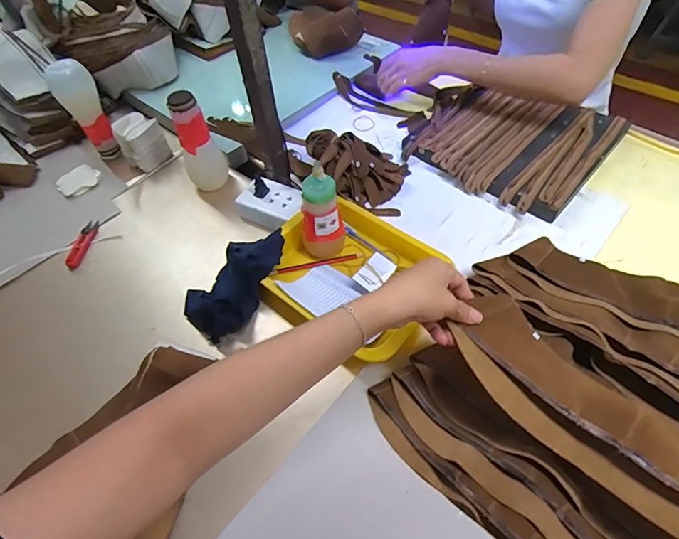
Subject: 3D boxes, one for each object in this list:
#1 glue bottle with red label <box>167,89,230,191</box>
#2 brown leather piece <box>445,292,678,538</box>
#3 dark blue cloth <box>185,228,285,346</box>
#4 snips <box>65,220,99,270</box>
[{"bbox_3d":[-0.243,-0.218,0.681,0.065,0.182,0.059,-25,56,-14],"label":"glue bottle with red label"},{"bbox_3d":[0.249,0.138,0.370,0.308,0.049,0.100,36,66,25],"label":"brown leather piece"},{"bbox_3d":[-0.152,0.010,0.581,0.099,0.048,0.181,19,60,16],"label":"dark blue cloth"},{"bbox_3d":[-0.427,-0.044,0.675,0.026,0.018,0.094,1,54,5],"label":"snips"}]

